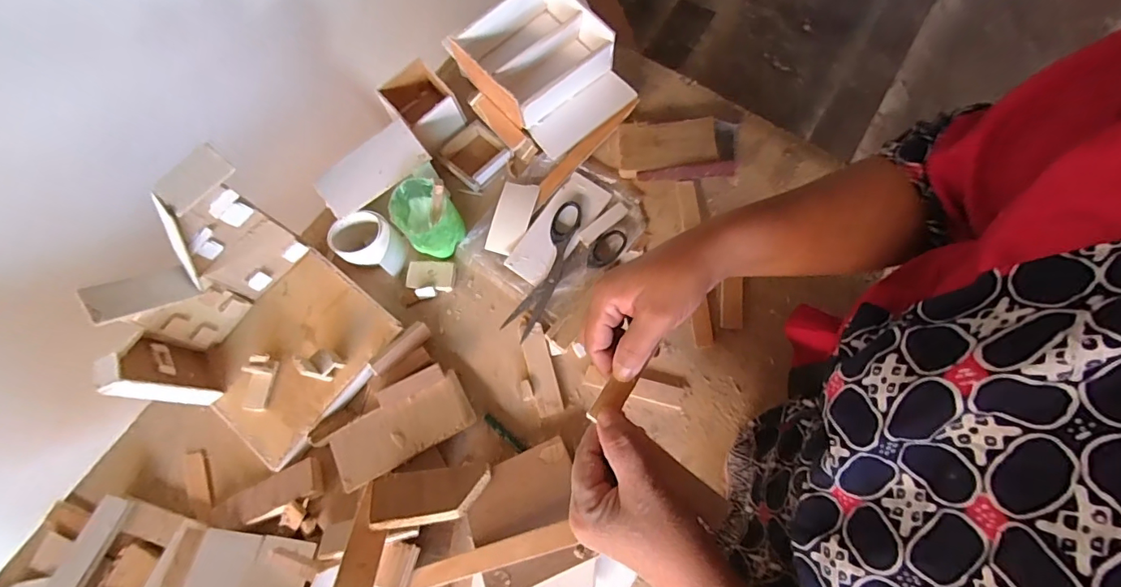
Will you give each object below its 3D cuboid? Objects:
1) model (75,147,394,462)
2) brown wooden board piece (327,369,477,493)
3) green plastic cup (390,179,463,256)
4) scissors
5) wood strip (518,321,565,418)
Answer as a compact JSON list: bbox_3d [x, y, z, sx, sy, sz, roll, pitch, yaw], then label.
[{"bbox_3d":[-0.275,0.033,0.428,0.169,0.137,0.175,36,80,15],"label":"model"},{"bbox_3d":[-0.148,0.126,0.454,0.128,0.008,0.055,-29,74,-7],"label":"brown wooden board piece"},{"bbox_3d":[-0.133,-0.073,0.495,0.057,0.064,0.062,-2,73,5],"label":"green plastic cup"},{"bbox_3d":[-0.002,-0.020,0.502,0.077,0.015,0.148,34,76,11],"label":"scissors"},{"bbox_3d":[-0.021,0.072,0.478,0.027,0.005,0.092,-15,72,-3],"label":"wood strip"}]

